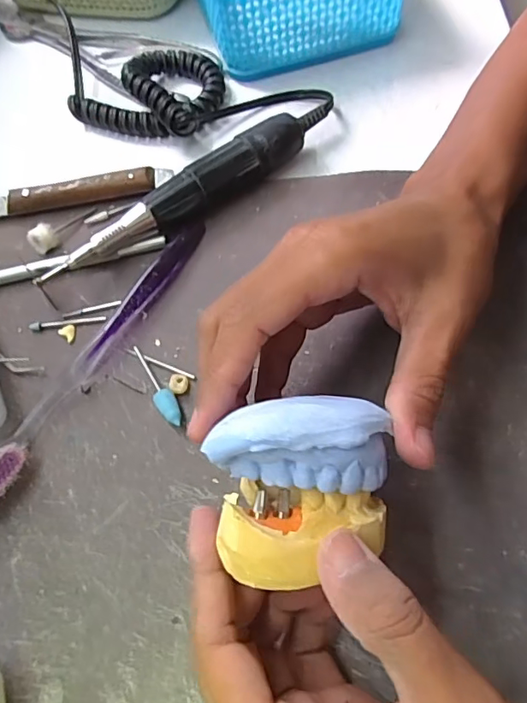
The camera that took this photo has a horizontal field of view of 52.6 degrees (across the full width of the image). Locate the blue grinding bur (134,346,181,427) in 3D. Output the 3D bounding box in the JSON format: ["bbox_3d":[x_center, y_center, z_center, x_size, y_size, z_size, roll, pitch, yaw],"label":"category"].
[{"bbox_3d":[-0.053,0.016,0.264,0.010,0.010,0.050,-29,64,-9],"label":"blue grinding bur"}]

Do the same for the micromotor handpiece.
[{"bbox_3d":[-0.037,-0.094,0.310,0.195,0.027,0.027,-33,64,-11],"label":"micromotor handpiece"}]

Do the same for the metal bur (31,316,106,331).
[{"bbox_3d":[-0.107,-0.017,0.289,0.041,0.004,0.004,-9,63,-1],"label":"metal bur"}]

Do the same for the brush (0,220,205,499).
[{"bbox_3d":[-0.086,-0.001,0.272,0.018,0.018,0.188,24,68,17],"label":"brush"}]

